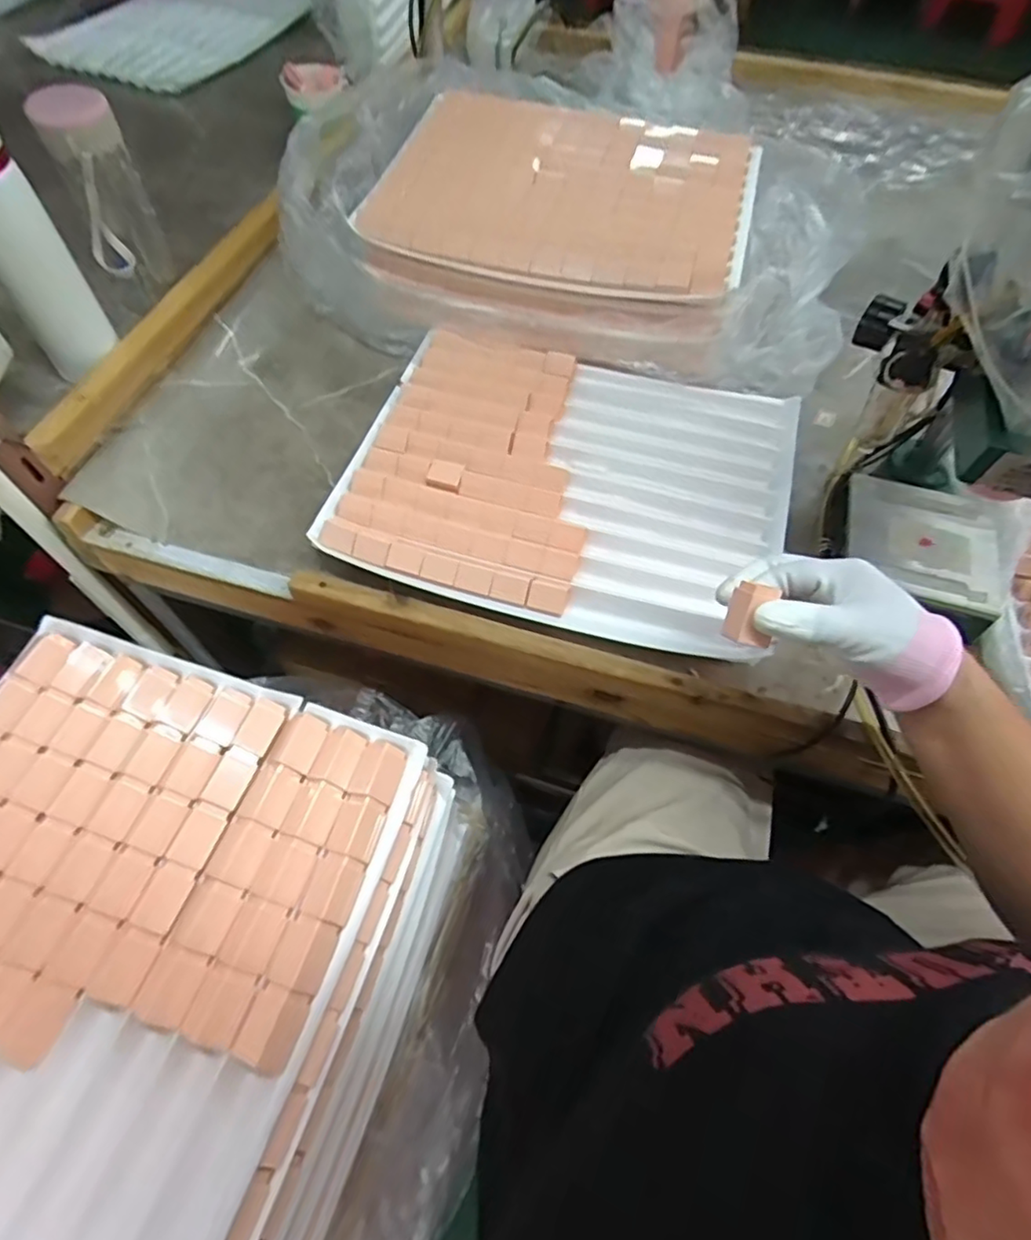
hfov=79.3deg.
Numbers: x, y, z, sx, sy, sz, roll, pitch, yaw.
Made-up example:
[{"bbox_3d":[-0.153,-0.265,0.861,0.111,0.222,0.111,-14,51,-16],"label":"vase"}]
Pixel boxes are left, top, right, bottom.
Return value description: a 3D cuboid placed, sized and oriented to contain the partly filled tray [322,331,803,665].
[{"bbox_3d":[0.052,-0.134,0.577,0.377,0.041,0.301,14,61,6],"label":"partly filled tray"}]

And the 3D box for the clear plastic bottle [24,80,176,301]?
[{"bbox_3d":[-0.379,-0.386,0.597,0.064,0.182,0.066,-20,63,-12],"label":"clear plastic bottle"}]

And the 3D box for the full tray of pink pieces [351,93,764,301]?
[{"bbox_3d":[0.056,-0.454,0.645,0.371,0.045,0.284,15,61,7],"label":"full tray of pink pieces"}]

